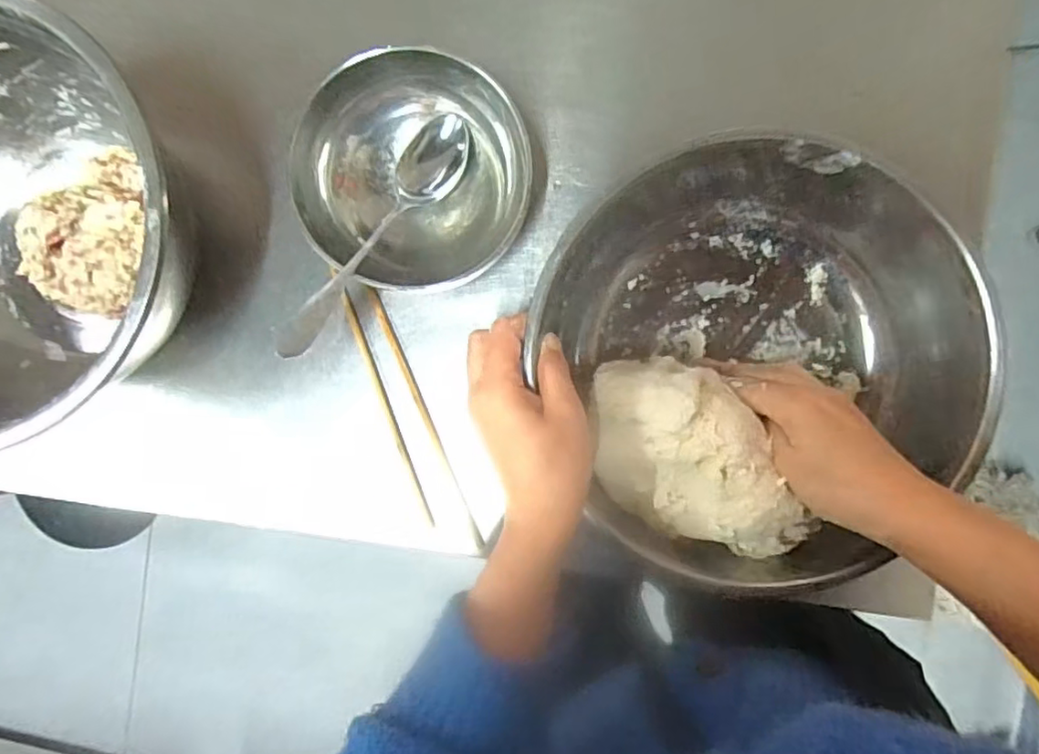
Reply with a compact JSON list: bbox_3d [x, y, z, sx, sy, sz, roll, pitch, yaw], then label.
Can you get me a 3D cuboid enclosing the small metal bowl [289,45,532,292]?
[{"bbox_3d":[-0.071,-0.137,0.422,0.140,0.064,0.148,0,91,5],"label":"small metal bowl"}]

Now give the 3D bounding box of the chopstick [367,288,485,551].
[{"bbox_3d":[-0.070,0.031,0.458,0.007,0.009,0.206,-23,89,5],"label":"chopstick"}]

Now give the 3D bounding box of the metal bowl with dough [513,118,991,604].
[{"bbox_3d":[0.145,-0.008,0.389,0.233,0.087,0.233,-24,89,5],"label":"metal bowl with dough"}]

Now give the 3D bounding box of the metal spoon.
[{"bbox_3d":[-0.092,-0.093,0.403,0.038,0.030,0.195,27,70,4],"label":"metal spoon"}]

